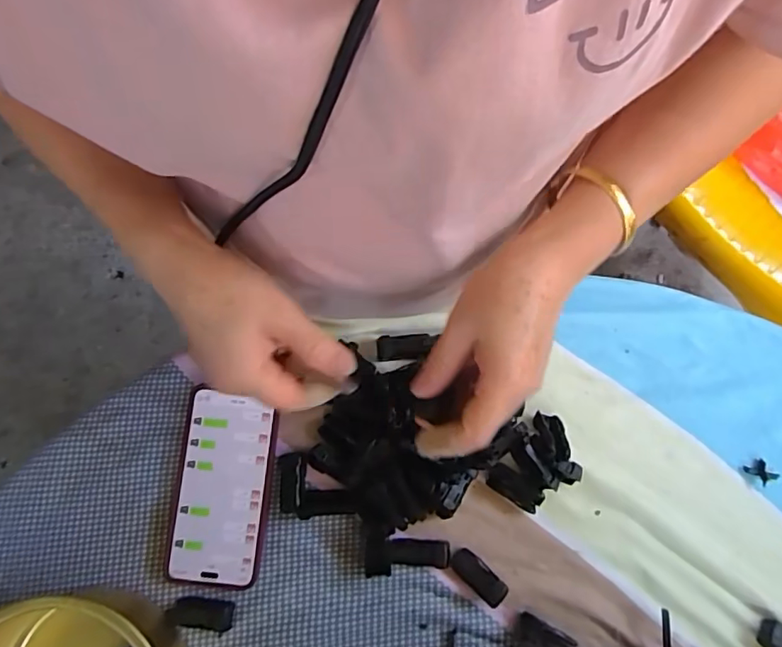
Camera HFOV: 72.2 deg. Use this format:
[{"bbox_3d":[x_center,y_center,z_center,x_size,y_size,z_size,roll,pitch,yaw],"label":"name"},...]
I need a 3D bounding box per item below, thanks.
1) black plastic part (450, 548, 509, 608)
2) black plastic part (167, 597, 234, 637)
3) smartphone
[{"bbox_3d":[0.069,0.201,0.423,0.048,0.013,0.022,43,83,9],"label":"black plastic part"},{"bbox_3d":[-0.153,0.234,0.429,0.052,0.007,0.026,5,79,3],"label":"black plastic part"},{"bbox_3d":[-0.139,0.136,0.444,0.078,0.016,0.150,6,79,3],"label":"smartphone"}]

